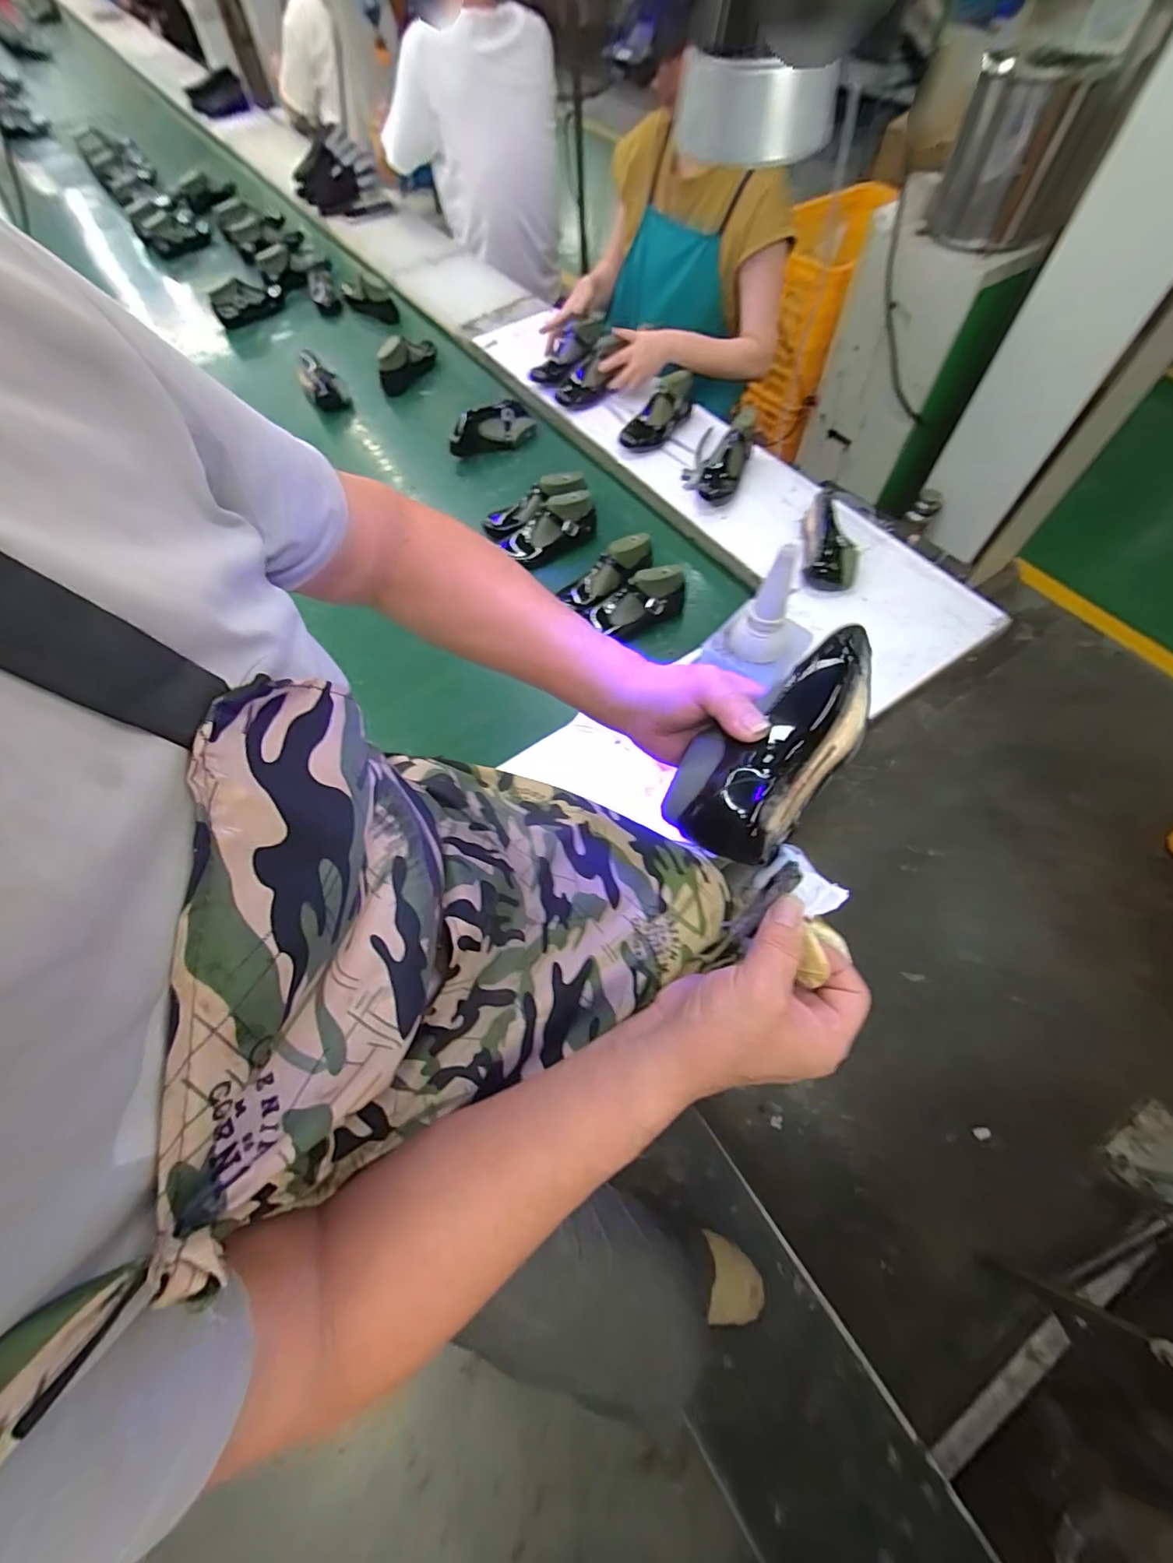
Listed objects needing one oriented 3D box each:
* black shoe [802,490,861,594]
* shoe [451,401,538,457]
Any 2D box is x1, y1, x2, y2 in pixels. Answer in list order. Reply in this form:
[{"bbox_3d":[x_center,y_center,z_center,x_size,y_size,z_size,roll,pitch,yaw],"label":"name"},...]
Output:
[{"bbox_3d":[0.413,-0.408,0.906,0.087,0.058,0.194,8,63,6],"label":"black shoe"},{"bbox_3d":[-0.210,-0.773,1.170,0.202,0.068,0.106,-31,66,-14],"label":"shoe"}]

